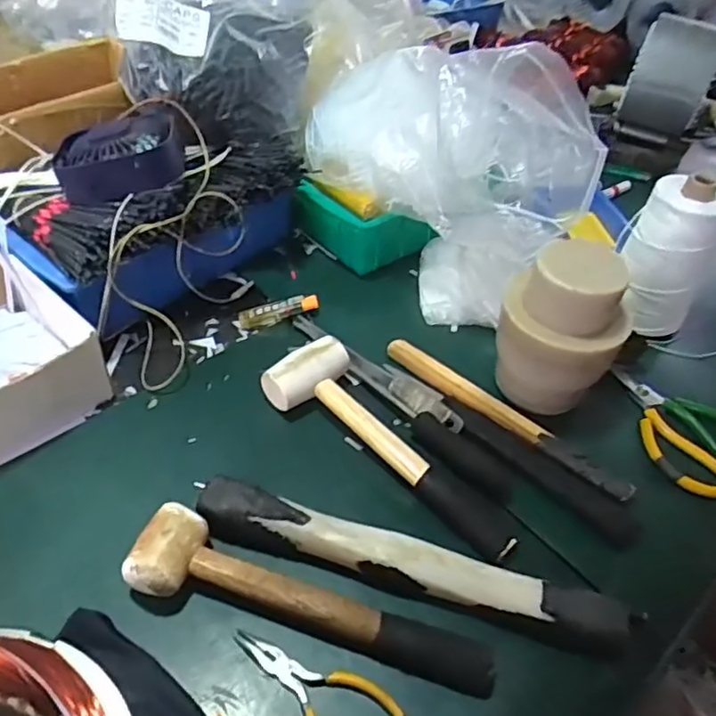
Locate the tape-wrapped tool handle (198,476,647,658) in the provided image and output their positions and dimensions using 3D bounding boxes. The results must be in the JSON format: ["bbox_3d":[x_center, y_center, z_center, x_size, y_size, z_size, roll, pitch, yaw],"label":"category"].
[{"bbox_3d":[0.036,0.152,0.456,0.318,0.031,0.033,16,46,8],"label":"tape-wrapped tool handle"}]

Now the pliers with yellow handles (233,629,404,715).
[{"bbox_3d":[-0.033,0.220,0.405,0.120,0.008,0.048,25,48,17],"label":"pliers with yellow handles"}]

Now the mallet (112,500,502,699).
[{"bbox_3d":[-0.032,0.168,0.433,0.256,0.037,0.058,13,45,5],"label":"mallet"}]

